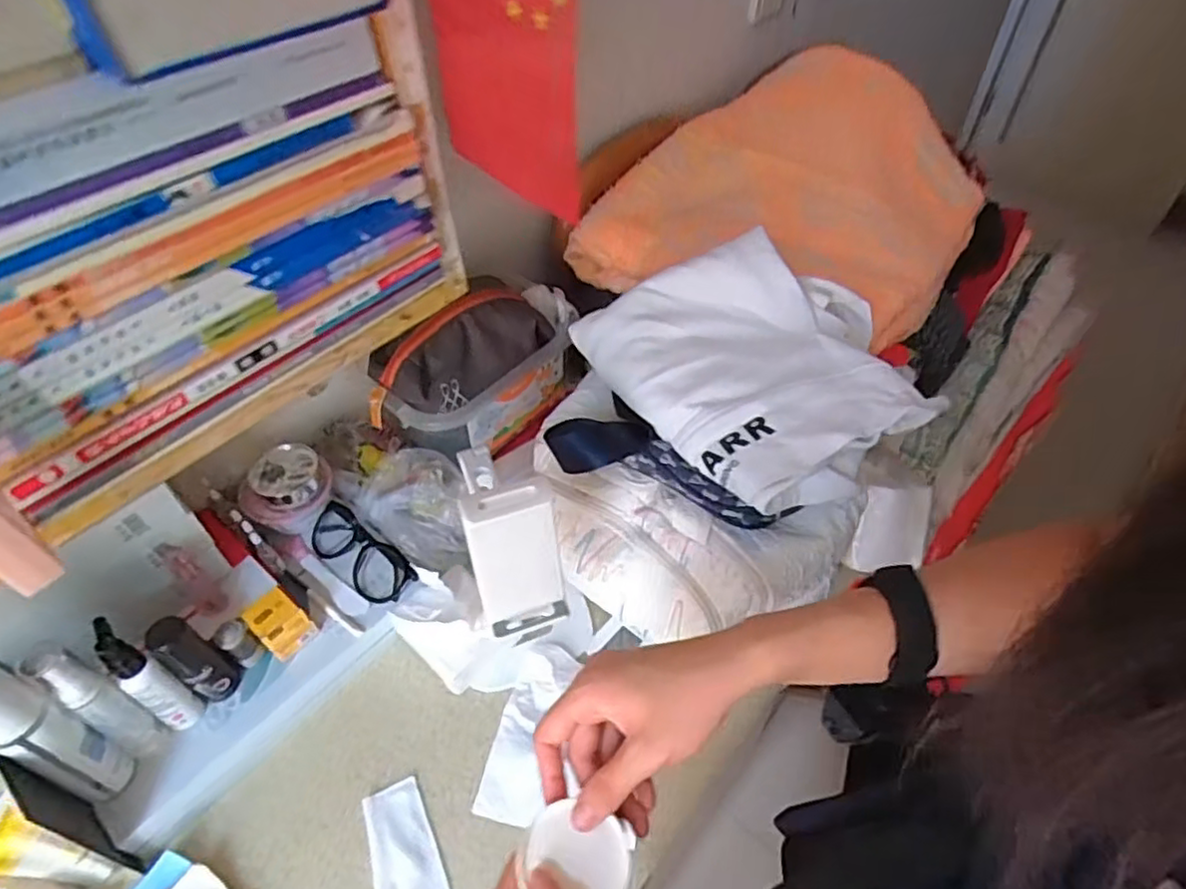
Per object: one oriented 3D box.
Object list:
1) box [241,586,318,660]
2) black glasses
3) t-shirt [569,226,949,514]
[{"bbox_3d":[-0.292,0.168,0.622,0.048,0.048,0.044,25,49,26],"label":"box"},{"bbox_3d":[-0.242,0.113,0.690,0.142,0.034,0.051,29,51,29],"label":"black glasses"},{"bbox_3d":[0.152,-0.083,0.600,0.223,0.103,0.271,-28,49,-25],"label":"t-shirt"}]

